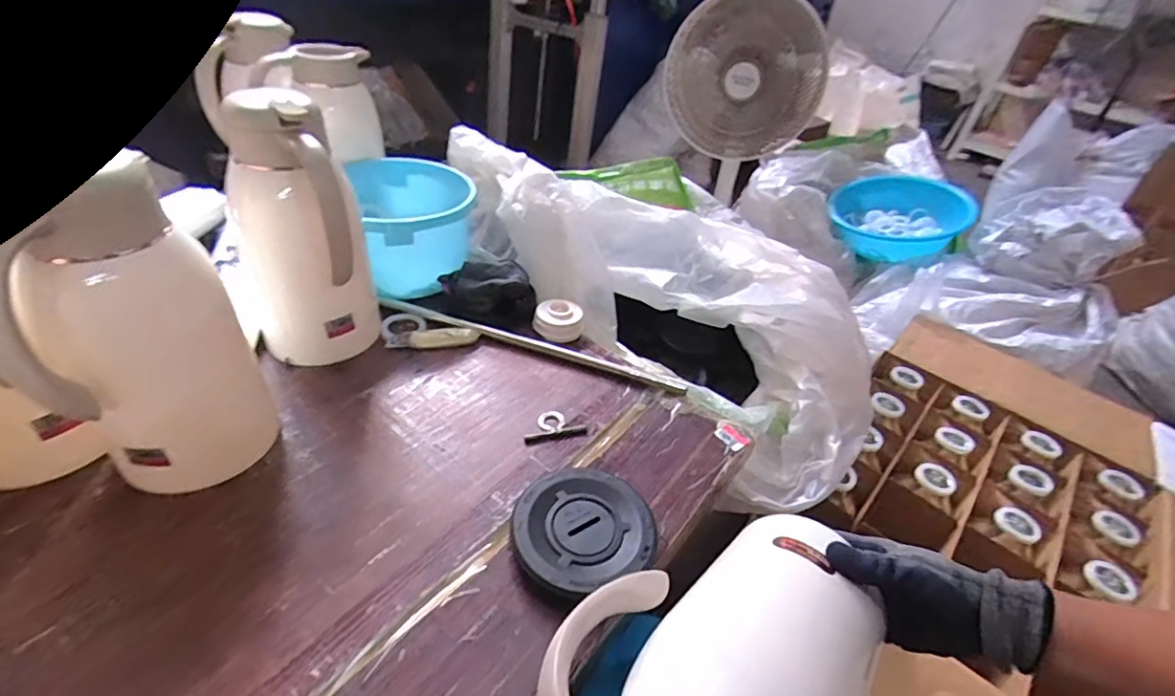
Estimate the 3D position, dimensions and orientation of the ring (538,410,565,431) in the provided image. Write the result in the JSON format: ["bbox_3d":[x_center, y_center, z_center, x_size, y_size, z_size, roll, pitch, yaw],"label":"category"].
[{"bbox_3d":[-0.041,0.083,0.611,0.029,0.006,0.034,11,39,3],"label":"ring"}]

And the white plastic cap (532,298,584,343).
[{"bbox_3d":[-0.038,-0.039,0.731,0.060,0.034,0.060,5,39,-4],"label":"white plastic cap"}]

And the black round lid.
[{"bbox_3d":[-0.003,0.162,0.486,0.123,0.027,0.114,5,39,-4],"label":"black round lid"}]

